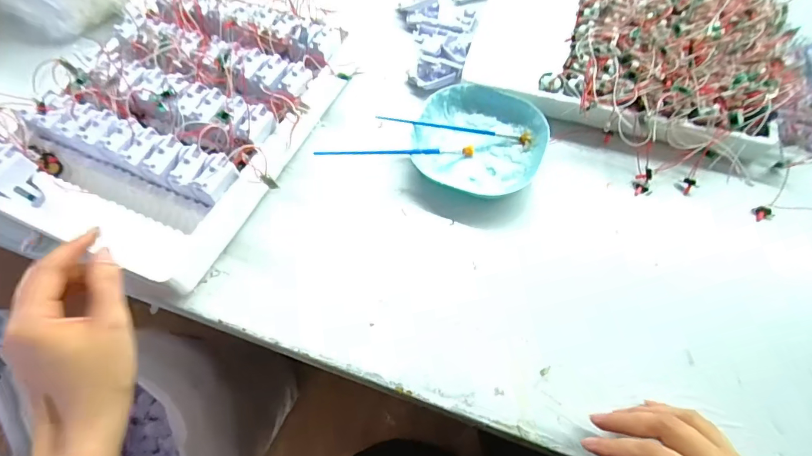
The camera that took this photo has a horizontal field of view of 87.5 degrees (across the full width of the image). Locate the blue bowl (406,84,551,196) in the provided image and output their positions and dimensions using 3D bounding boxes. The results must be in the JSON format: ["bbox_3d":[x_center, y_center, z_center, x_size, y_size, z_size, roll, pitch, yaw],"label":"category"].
[{"bbox_3d":[0.076,-0.093,0.439,0.132,0.031,0.117,28,64,15],"label":"blue bowl"}]

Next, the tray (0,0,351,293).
[{"bbox_3d":[-0.225,-0.125,0.431,0.253,0.062,0.345,19,62,10],"label":"tray"}]

